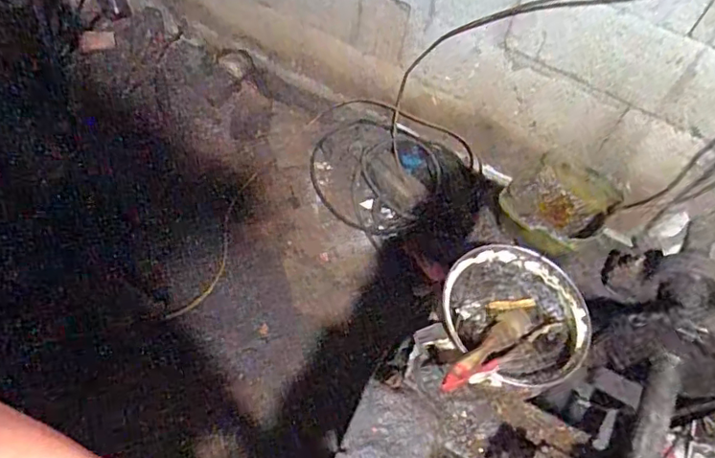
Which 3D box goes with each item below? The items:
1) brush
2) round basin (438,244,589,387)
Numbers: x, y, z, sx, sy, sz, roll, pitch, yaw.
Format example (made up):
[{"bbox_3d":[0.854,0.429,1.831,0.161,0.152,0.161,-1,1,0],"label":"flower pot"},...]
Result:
[{"bbox_3d":[0.145,0.135,0.618,0.031,0.018,0.172,44,41,21],"label":"brush"},{"bbox_3d":[0.190,0.104,0.669,0.170,0.055,0.170,3,57,-5],"label":"round basin"}]

